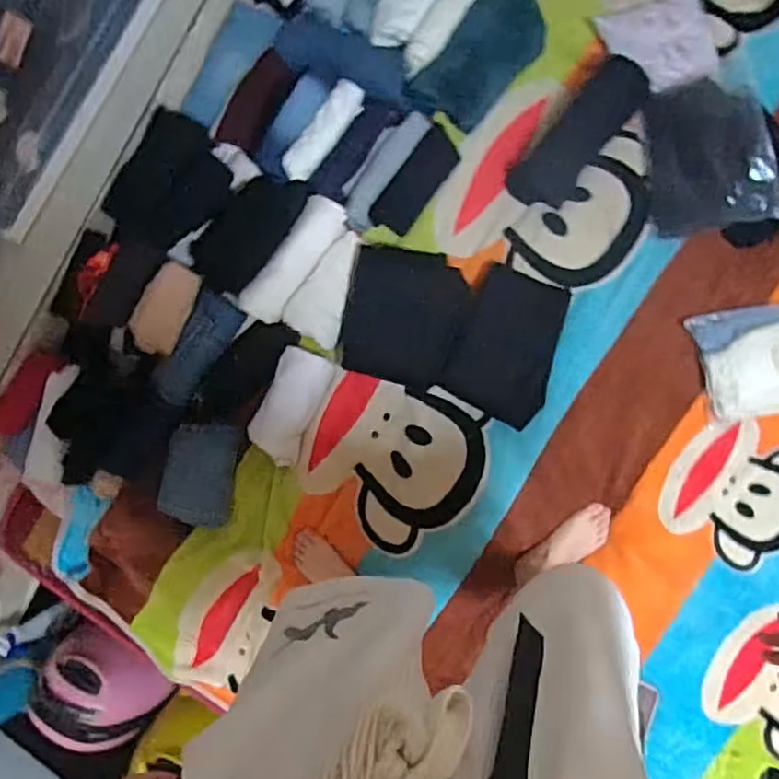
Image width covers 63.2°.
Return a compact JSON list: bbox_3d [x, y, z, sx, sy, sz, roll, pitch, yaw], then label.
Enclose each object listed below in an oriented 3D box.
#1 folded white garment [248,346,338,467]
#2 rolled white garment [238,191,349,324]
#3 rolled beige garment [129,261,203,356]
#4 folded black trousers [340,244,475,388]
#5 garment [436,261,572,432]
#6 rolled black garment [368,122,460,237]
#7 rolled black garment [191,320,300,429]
[{"bbox_3d":[-0.212,0.033,1.336,0.116,0.028,0.239,27,91,10],"label":"folded white garment"},{"bbox_3d":[-0.199,-0.265,1.284,0.091,0.051,0.282,40,94,9],"label":"rolled white garment"},{"bbox_3d":[-0.458,-0.166,1.288,0.105,0.070,0.185,24,91,10],"label":"rolled beige garment"},{"bbox_3d":[0.030,-0.151,1.285,0.234,0.061,0.265,15,89,10],"label":"folded black trousers"},{"bbox_3d":[0.237,-0.088,1.274,0.203,0.025,0.284,23,91,10],"label":"garment"},{"bbox_3d":[0.052,-0.413,1.265,0.084,0.030,0.215,38,93,9],"label":"rolled black garment"},{"bbox_3d":[-0.298,-0.029,1.296,0.109,0.042,0.260,35,93,10],"label":"rolled black garment"}]

